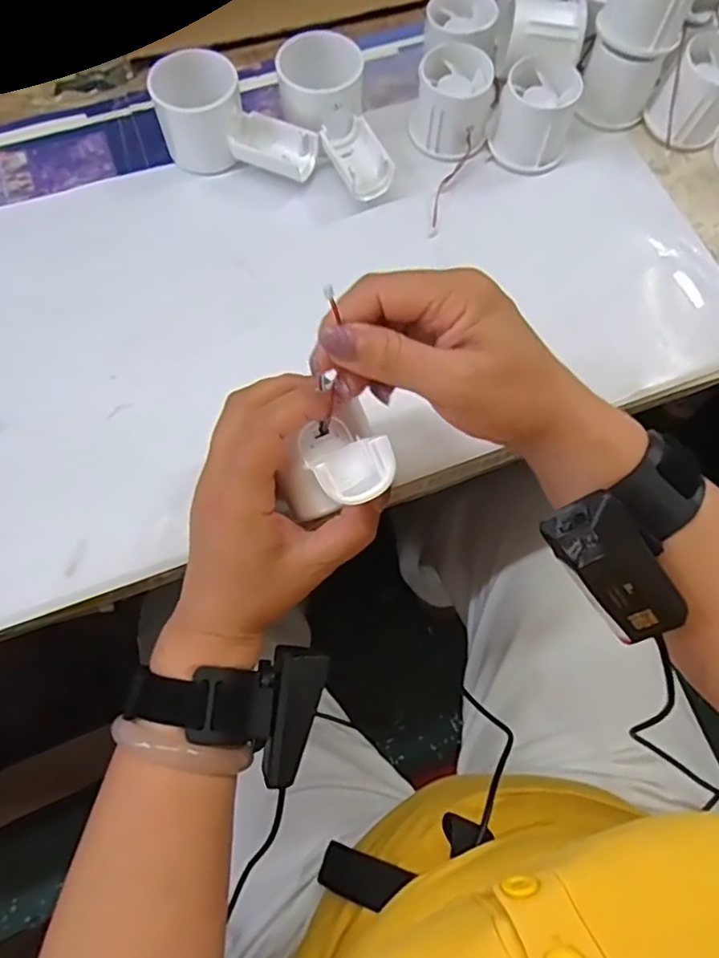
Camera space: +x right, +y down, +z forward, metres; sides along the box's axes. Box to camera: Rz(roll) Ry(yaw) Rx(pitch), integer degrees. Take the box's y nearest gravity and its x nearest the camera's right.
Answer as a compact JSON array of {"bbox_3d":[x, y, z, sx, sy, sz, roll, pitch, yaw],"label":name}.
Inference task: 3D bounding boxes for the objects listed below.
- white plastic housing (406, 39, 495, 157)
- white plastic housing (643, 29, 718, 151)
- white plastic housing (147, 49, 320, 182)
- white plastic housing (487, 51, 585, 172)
[{"bbox_3d":[0.068,-0.271,0.454,0.056,0.048,0.059,0,69,-1],"label":"white plastic housing"},{"bbox_3d":[0.242,-0.275,0.450,0.054,0.050,0.063,30,72,10],"label":"white plastic housing"},{"bbox_3d":[-0.084,-0.250,0.437,0.110,0.052,0.058,7,69,2],"label":"white plastic housing"},{"bbox_3d":[0.125,-0.261,0.450,0.052,0.046,0.061,15,70,5],"label":"white plastic housing"}]

